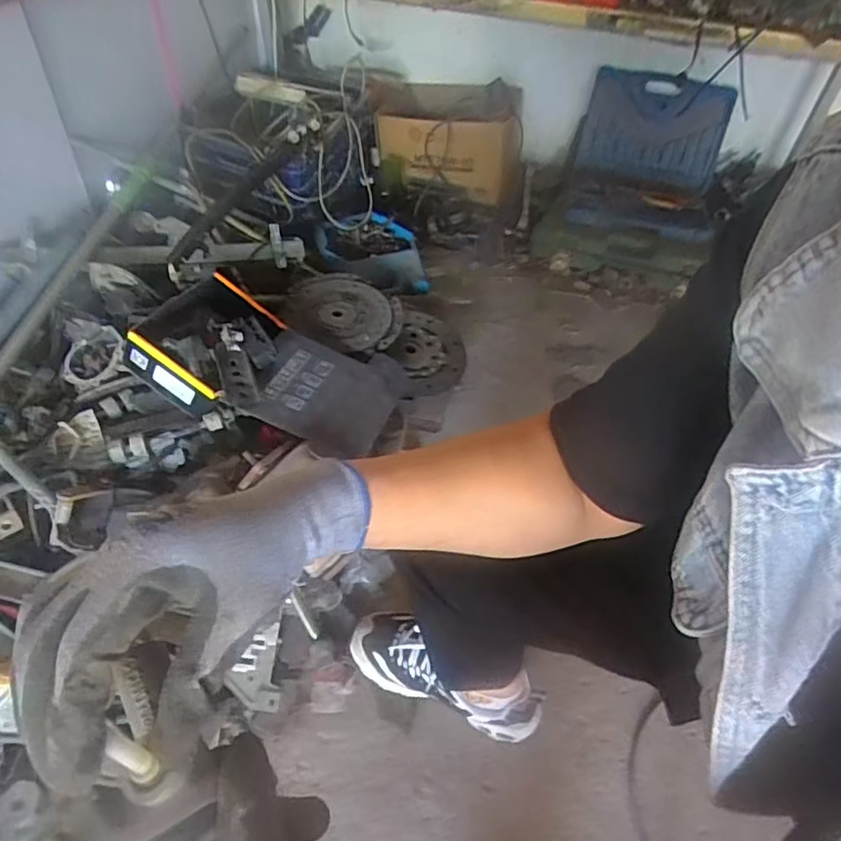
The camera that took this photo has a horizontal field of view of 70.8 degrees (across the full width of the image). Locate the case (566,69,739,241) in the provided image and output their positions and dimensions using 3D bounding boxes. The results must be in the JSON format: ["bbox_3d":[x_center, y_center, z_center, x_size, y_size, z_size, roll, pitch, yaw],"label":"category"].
[{"bbox_3d":[0.610,-0.717,1.566,0.375,0.302,0.387,15,48,8],"label":"case"}]

